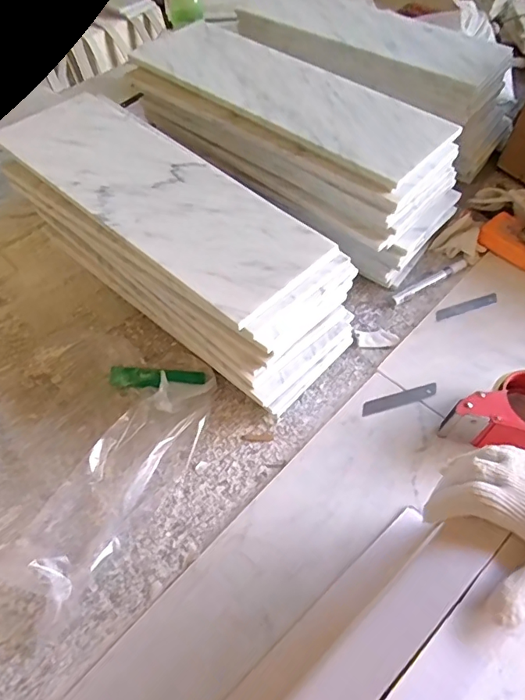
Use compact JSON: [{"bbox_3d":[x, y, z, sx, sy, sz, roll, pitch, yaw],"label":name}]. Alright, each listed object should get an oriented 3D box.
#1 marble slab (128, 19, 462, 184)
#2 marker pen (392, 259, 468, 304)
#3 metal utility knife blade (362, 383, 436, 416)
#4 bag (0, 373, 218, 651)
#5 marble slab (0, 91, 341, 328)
[{"bbox_3d":[0.033,-0.352,0.667,0.442,0.018,0.156,34,63,21],"label":"marble slab"},{"bbox_3d":[0.241,-0.101,0.718,0.134,0.012,0.016,-29,60,-17],"label":"marker pen"},{"bbox_3d":[0.165,0.059,0.602,0.098,0.004,0.018,-15,50,-13],"label":"metal utility knife blade"},{"bbox_3d":[-0.153,0.131,0.536,0.100,0.040,0.291,29,61,19],"label":"bag"},{"bbox_3d":[-0.126,-0.189,0.578,0.421,0.016,0.150,37,64,23],"label":"marble slab"}]

